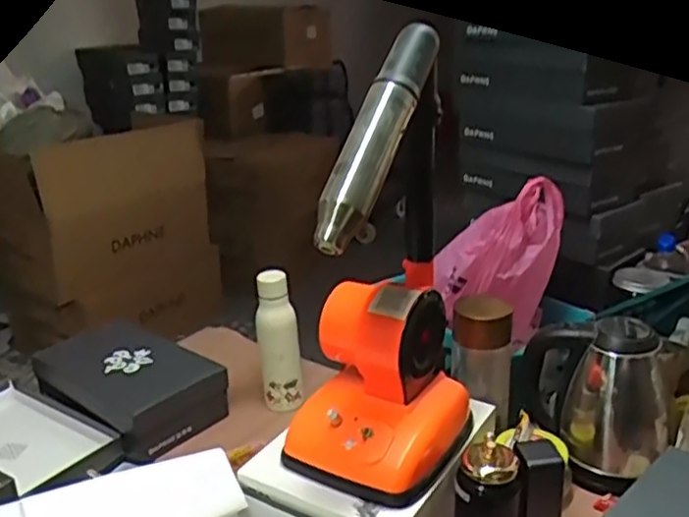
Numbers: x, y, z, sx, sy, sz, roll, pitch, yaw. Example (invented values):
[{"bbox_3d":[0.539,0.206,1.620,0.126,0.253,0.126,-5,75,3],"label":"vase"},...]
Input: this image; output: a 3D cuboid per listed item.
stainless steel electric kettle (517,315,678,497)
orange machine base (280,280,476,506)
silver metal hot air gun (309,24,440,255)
[{"bbox_3d":[0.364,0.188,1.011,0.150,0.215,0.181,-17,27,-35],"label":"stainless steel electric kettle"},{"bbox_3d":[0.041,0.148,0.872,0.188,0.195,0.193,9,23,23],"label":"orange machine base"},{"bbox_3d":[0.031,-0.127,0.739,0.054,0.264,0.045,15,-16,35],"label":"silver metal hot air gun"}]

